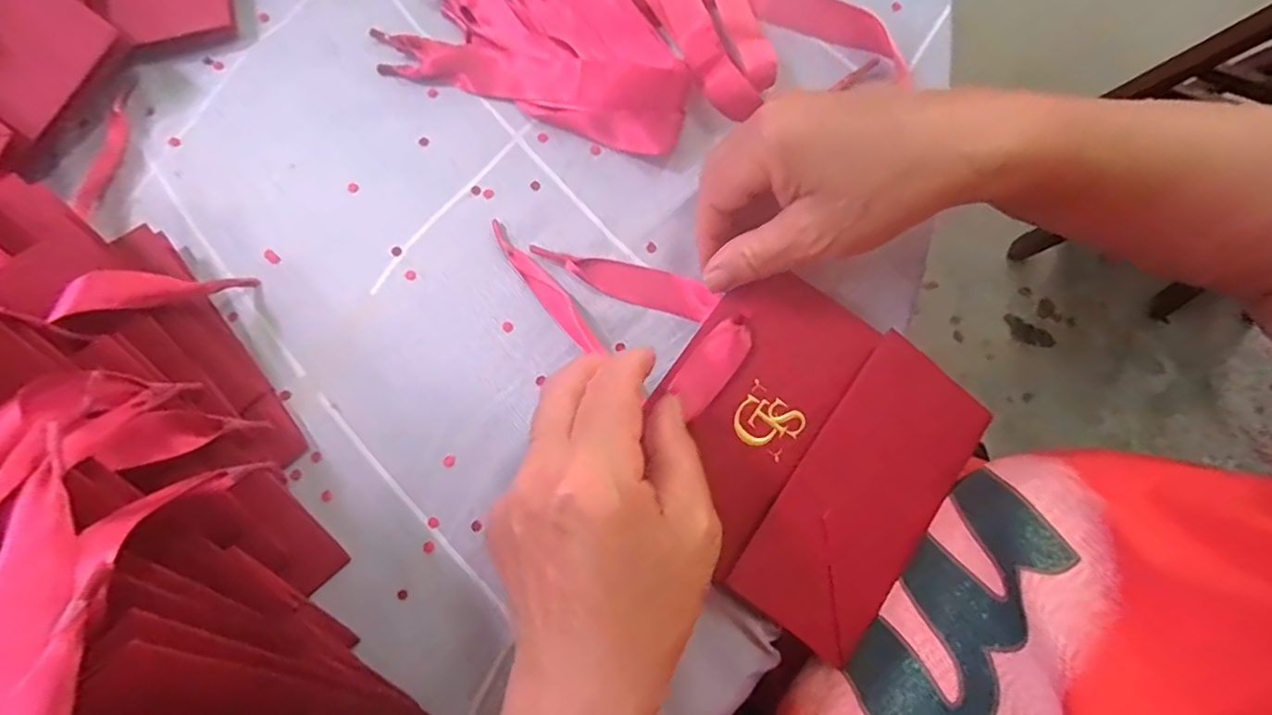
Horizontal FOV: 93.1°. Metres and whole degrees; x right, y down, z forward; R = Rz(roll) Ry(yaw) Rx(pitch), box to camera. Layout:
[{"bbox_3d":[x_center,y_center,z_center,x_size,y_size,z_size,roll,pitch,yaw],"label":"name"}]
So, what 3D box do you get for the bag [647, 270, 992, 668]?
[{"bbox_3d":[0.076,0.040,0.277,0.134,0.013,0.136,35,80,7],"label":"bag"}]

